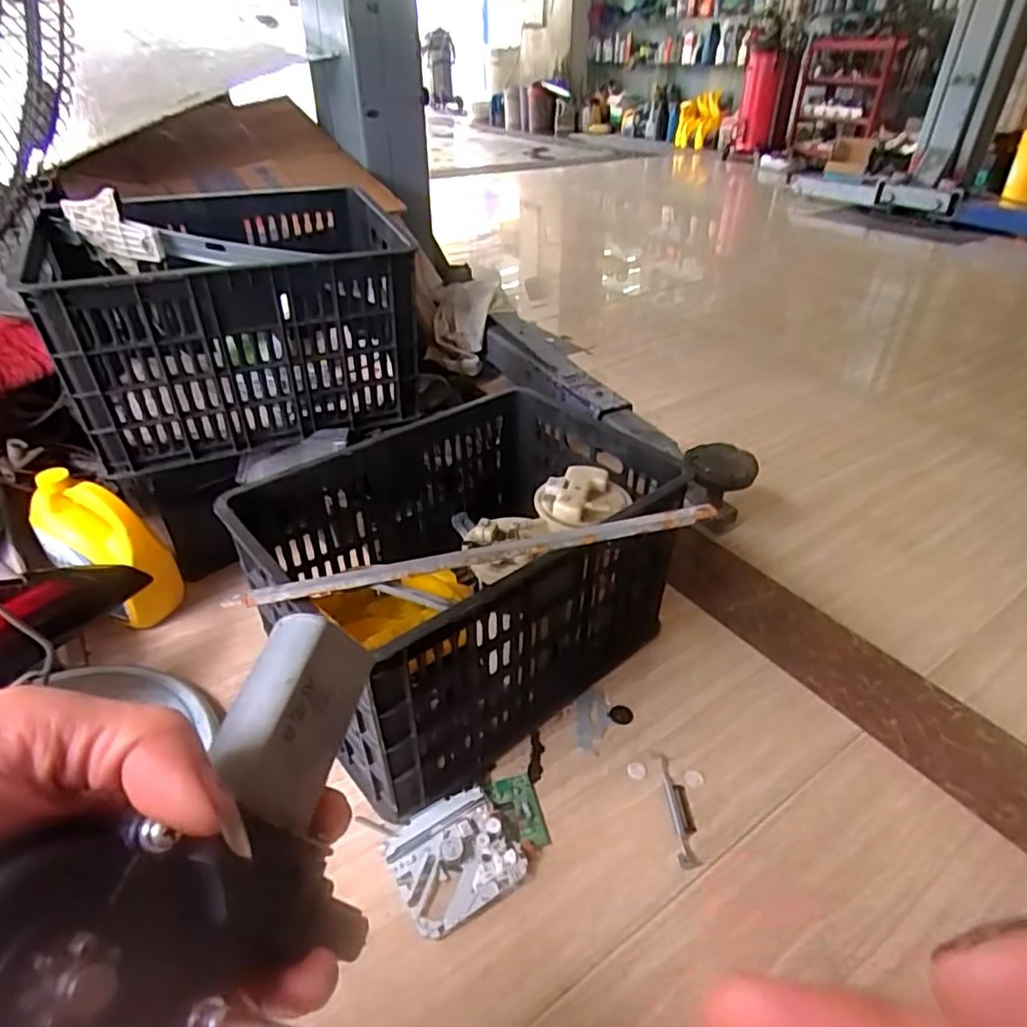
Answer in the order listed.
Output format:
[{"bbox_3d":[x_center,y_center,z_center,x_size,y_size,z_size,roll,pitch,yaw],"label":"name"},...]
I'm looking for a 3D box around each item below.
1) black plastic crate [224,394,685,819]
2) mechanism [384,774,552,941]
[{"bbox_3d":[-0.064,0.067,0.862,0.487,0.273,0.378,-28,44,-33],"label":"black plastic crate"},{"bbox_3d":[-0.042,0.356,0.689,0.166,0.023,0.114,-20,40,-26],"label":"mechanism"}]

